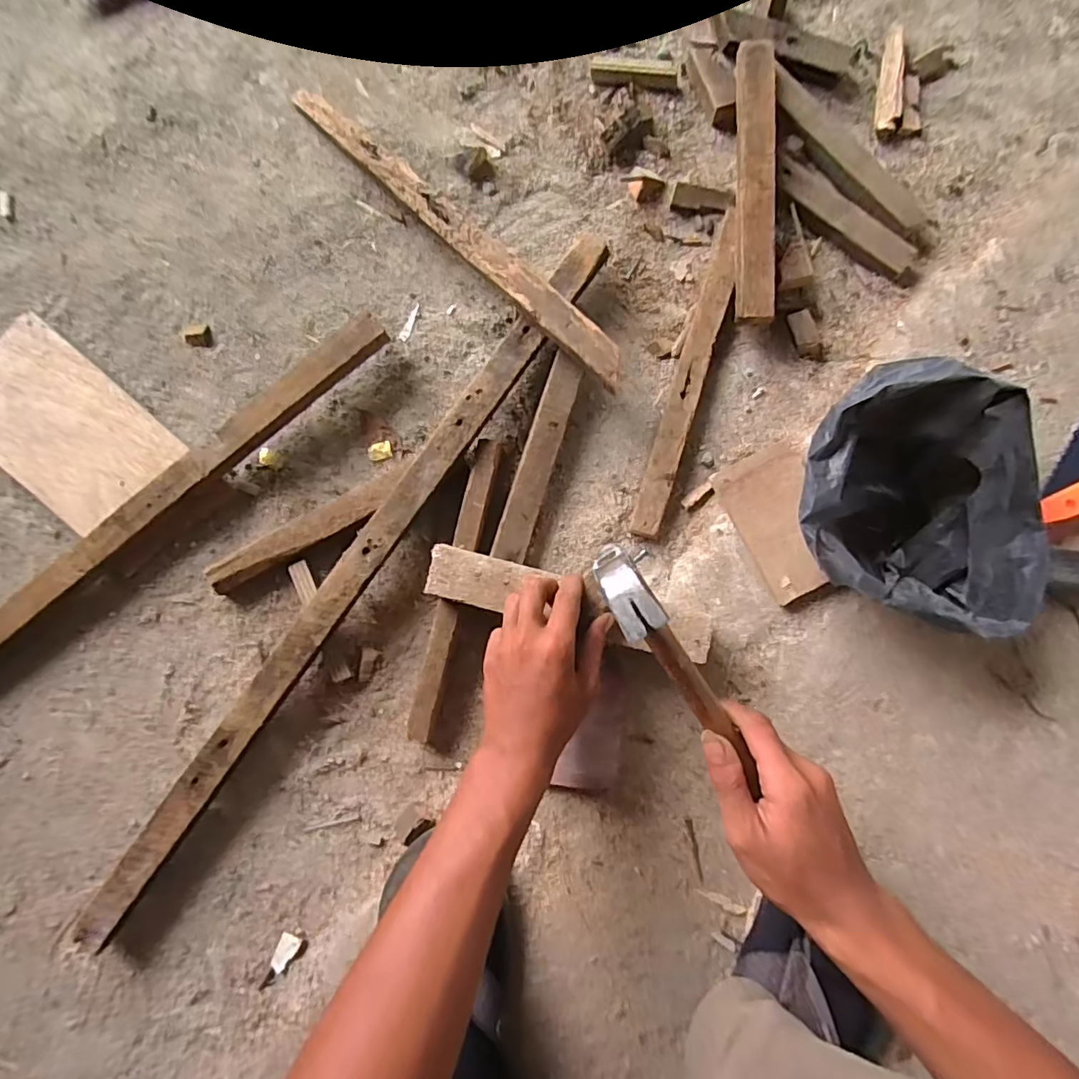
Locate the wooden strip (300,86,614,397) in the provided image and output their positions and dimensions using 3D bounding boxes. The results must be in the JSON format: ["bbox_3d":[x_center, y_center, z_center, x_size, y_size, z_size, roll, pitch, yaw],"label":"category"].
[{"bbox_3d":[-0.083,-0.302,0.522,0.035,0.010,0.454,-44,77,0],"label":"wooden strip"}]

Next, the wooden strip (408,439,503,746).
[{"bbox_3d":[-0.076,0.043,0.511,0.025,0.030,0.276,12,83,5],"label":"wooden strip"}]

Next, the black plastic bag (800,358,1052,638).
[{"bbox_3d":[0.294,-0.031,0.429,0.163,0.125,0.181,9,83,5],"label":"black plastic bag"}]

